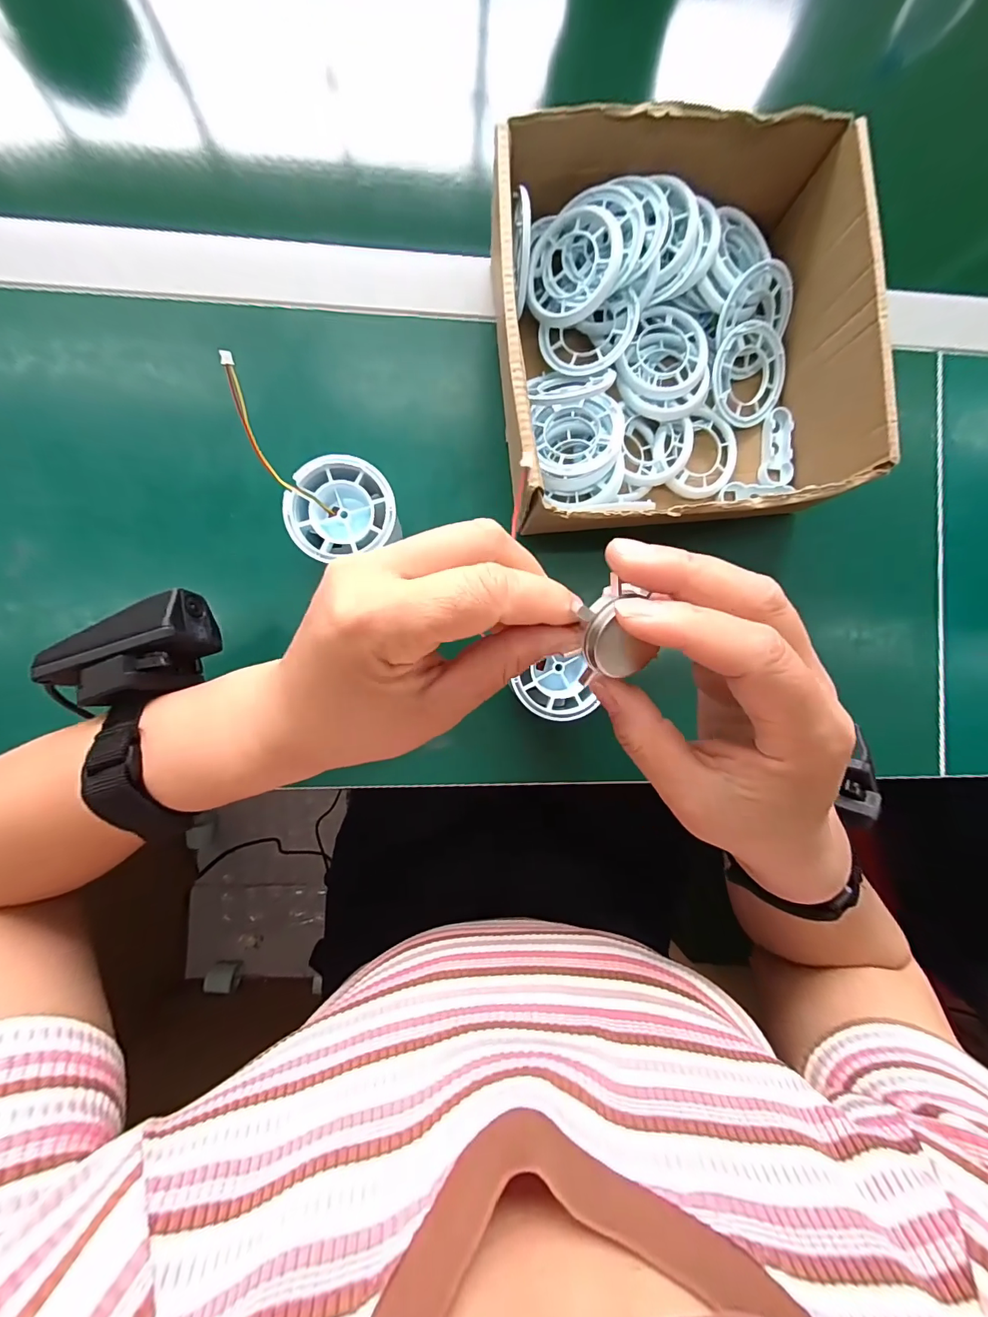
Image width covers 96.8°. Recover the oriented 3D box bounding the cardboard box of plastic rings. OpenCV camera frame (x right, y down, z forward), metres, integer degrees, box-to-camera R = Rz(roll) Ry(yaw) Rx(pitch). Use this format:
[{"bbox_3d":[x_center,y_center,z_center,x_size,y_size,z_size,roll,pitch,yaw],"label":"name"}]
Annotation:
[{"bbox_3d":[0.104,-0.179,0.253,0.205,0.068,0.211,-5,89,-5],"label":"cardboard box of plastic rings"}]

